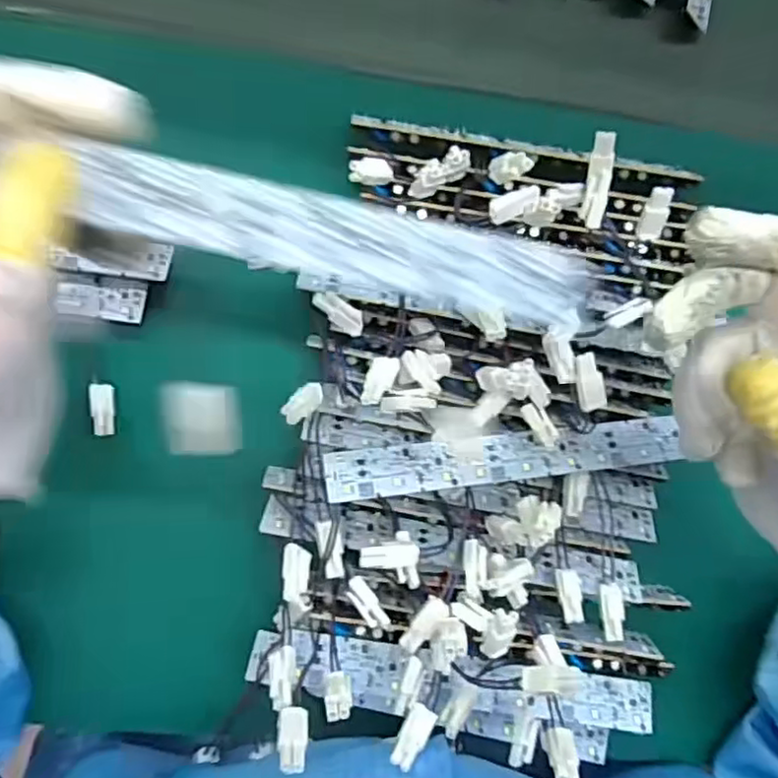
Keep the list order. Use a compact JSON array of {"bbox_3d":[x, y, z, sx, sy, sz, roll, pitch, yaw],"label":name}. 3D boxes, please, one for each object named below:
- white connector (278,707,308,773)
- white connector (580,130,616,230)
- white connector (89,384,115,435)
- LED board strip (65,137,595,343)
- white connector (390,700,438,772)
[{"bbox_3d":[-0.036,0.129,0.240,0.011,0.026,0.004,2,118,-7],"label":"white connector"},{"bbox_3d":[0.097,-0.096,0.300,0.009,0.009,0.042,4,102,-6],"label":"white connector"},{"bbox_3d":[-0.145,0.010,0.327,0.013,0.004,0.026,-4,85,-7],"label":"white connector"},{"bbox_3d":[-0.012,-0.048,0.211,0.164,0.006,0.026,12,108,-10],"label":"LED board strip"},{"bbox_3d":[0.010,0.139,0.260,0.011,0.004,0.025,43,48,-1],"label":"white connector"}]

